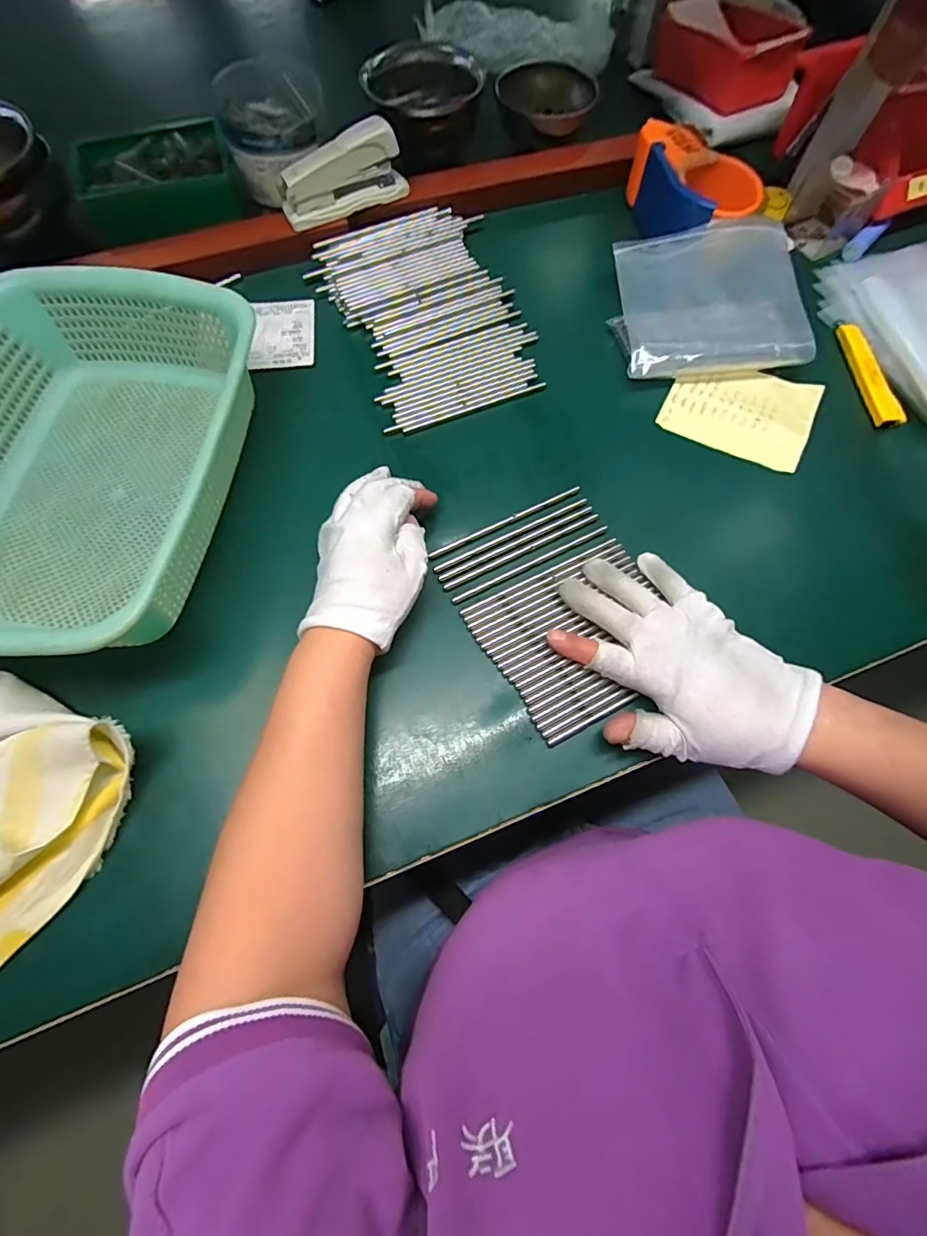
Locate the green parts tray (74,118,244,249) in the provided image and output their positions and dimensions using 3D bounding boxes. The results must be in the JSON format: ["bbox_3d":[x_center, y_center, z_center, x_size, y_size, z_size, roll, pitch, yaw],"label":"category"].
[{"bbox_3d":[-0.299,-0.430,0.477,0.143,0.045,0.094,-21,71,-9],"label":"green parts tray"}]

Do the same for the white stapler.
[{"bbox_3d":[-0.114,-0.425,0.463,0.124,0.053,0.035,-29,73,-11],"label":"white stapler"}]

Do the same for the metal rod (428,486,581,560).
[{"bbox_3d":[0.034,-0.077,0.385,0.133,0.007,0.007,-26,72,-11],"label":"metal rod"}]

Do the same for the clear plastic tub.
[{"bbox_3d":[-0.177,-0.464,0.476,0.096,0.077,0.101,22,70,7],"label":"clear plastic tub"}]

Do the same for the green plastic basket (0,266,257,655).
[{"bbox_3d":[-0.278,-0.113,0.352,0.217,0.078,0.296,9,70,2],"label":"green plastic basket"}]

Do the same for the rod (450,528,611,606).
[{"bbox_3d":[0.053,-0.041,0.371,0.134,0.007,0.006,-26,72,-10],"label":"rod"}]

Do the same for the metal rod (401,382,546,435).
[{"bbox_3d":[0.011,-0.187,0.426,0.134,0.006,0.005,-21,73,-10],"label":"metal rod"}]

